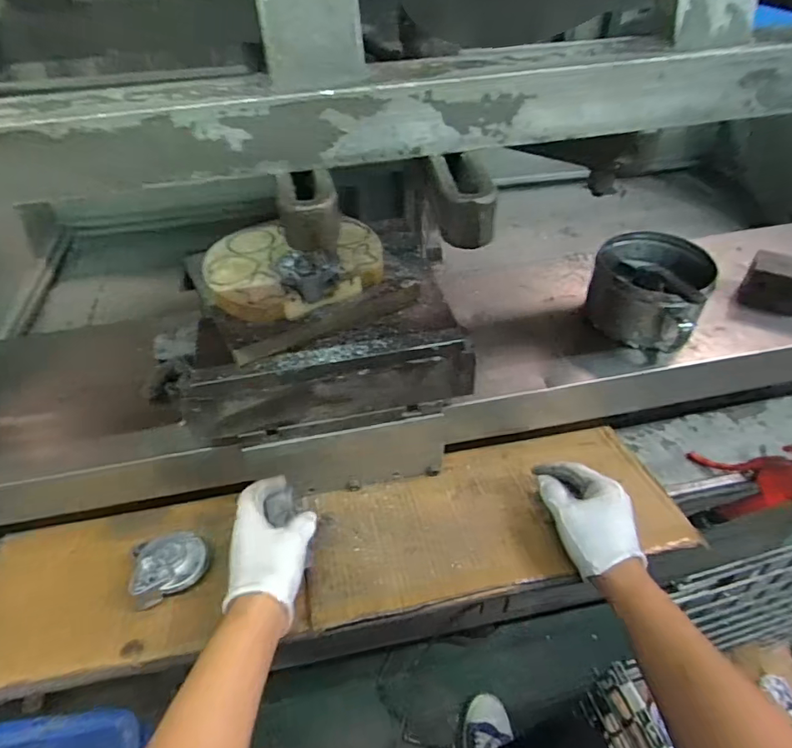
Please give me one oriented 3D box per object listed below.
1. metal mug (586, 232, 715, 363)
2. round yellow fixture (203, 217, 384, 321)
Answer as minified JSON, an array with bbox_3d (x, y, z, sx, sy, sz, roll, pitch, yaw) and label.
[{"bbox_3d":[0.317,-0.109,0.651,0.135,0.099,0.128,26,52,27],"label":"metal mug"},{"bbox_3d":[-0.104,-0.116,0.533,0.172,0.025,0.145,-23,47,-18],"label":"round yellow fixture"}]

